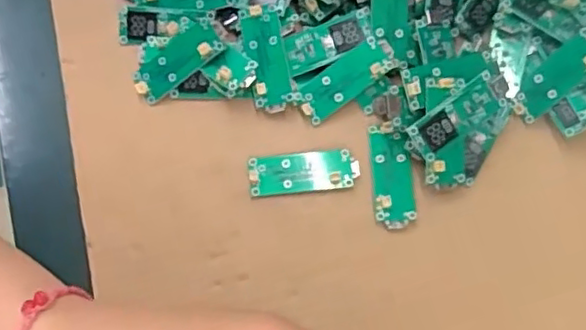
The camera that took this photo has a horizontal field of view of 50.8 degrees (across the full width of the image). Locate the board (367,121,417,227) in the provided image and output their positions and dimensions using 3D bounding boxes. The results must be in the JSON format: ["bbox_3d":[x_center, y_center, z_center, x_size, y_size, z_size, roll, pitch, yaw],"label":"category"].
[{"bbox_3d":[0.047,0.004,0.291,0.018,0.005,0.050,-3,73,-2],"label":"board"}]

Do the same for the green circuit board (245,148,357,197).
[{"bbox_3d":[0.005,0.003,0.291,0.051,0.005,0.019,-6,74,-3],"label":"green circuit board"}]

